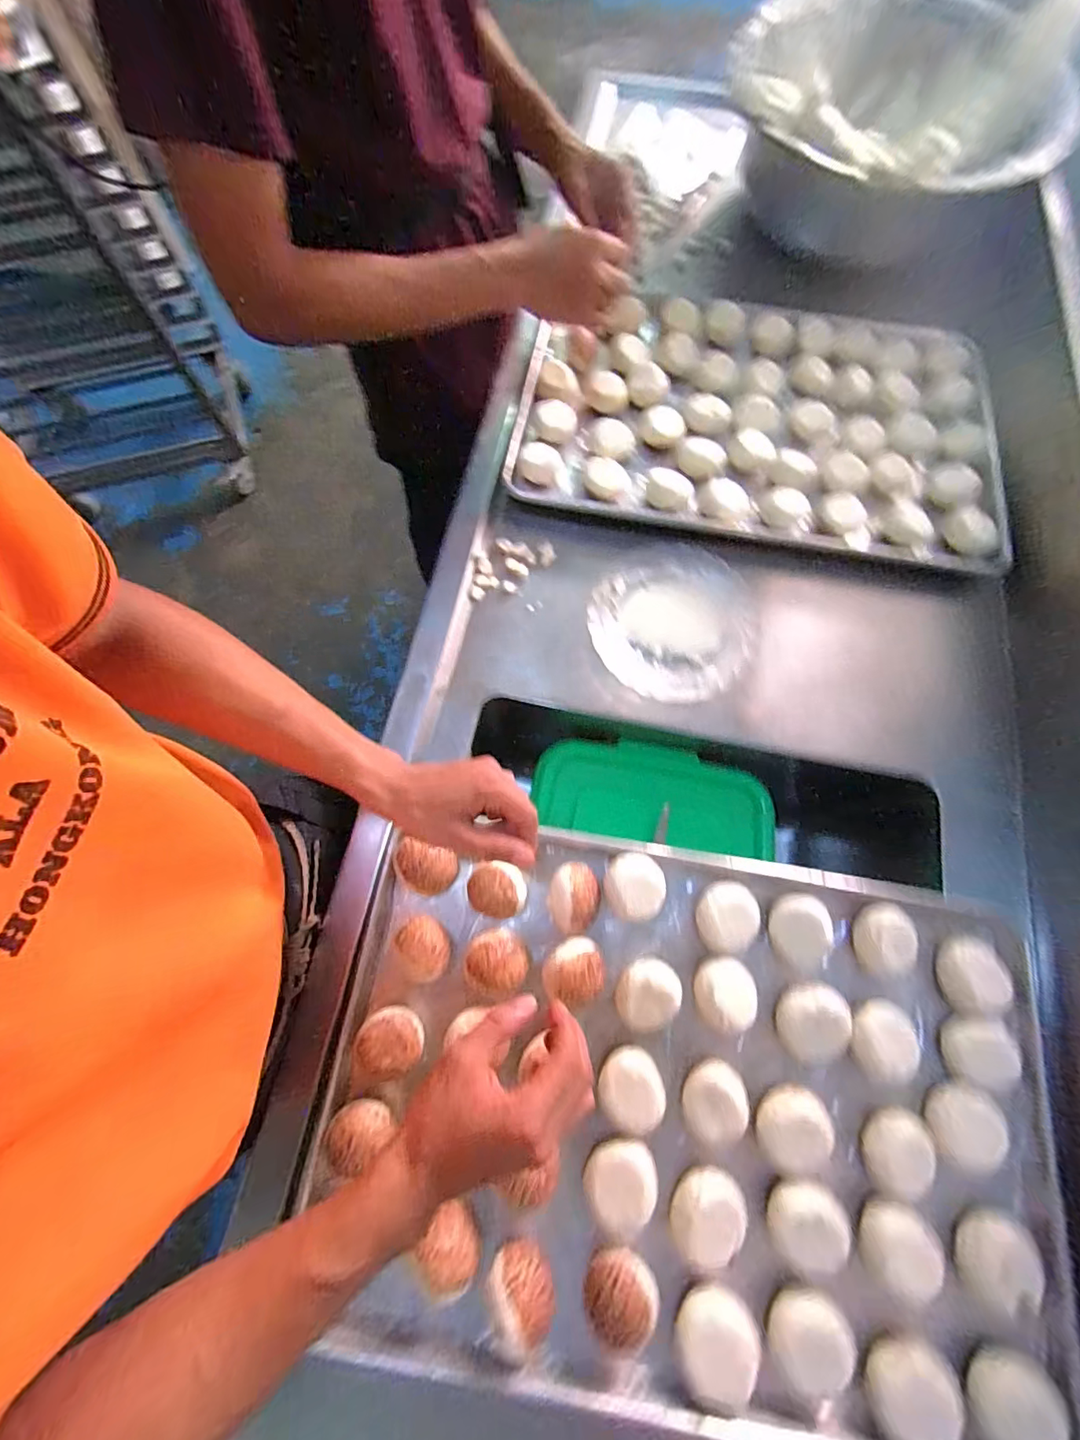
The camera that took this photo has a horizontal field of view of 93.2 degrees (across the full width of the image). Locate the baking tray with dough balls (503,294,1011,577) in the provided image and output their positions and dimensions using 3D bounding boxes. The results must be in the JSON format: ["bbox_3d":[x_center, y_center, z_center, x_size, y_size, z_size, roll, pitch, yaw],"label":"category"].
[{"bbox_3d":[0.276,-0.405,0.674,0.578,0.051,0.409,10,73,2],"label":"baking tray with dough balls"}]

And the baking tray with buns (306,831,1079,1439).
[{"bbox_3d":[0.127,0.317,0.430,0.602,0.047,0.399,9,73,2],"label":"baking tray with buns"}]

